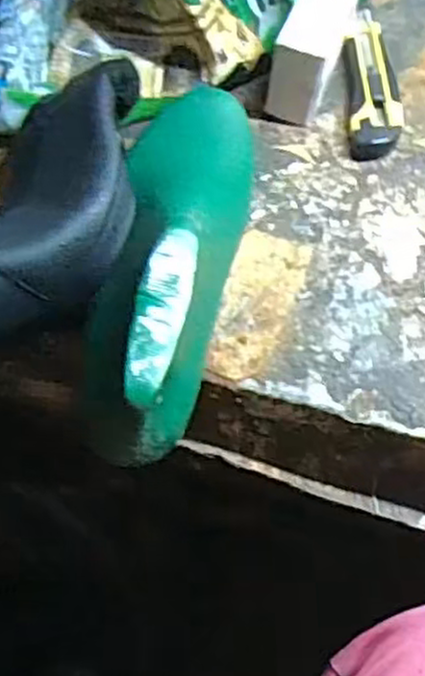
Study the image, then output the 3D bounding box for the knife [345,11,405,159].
[{"bbox_3d":[0.122,-0.203,0.591,0.038,0.017,0.152,1,61,2],"label":"knife"}]

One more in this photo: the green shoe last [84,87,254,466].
[{"bbox_3d":[-0.023,-0.056,0.464,0.078,0.099,0.268,6,61,5],"label":"green shoe last"}]

